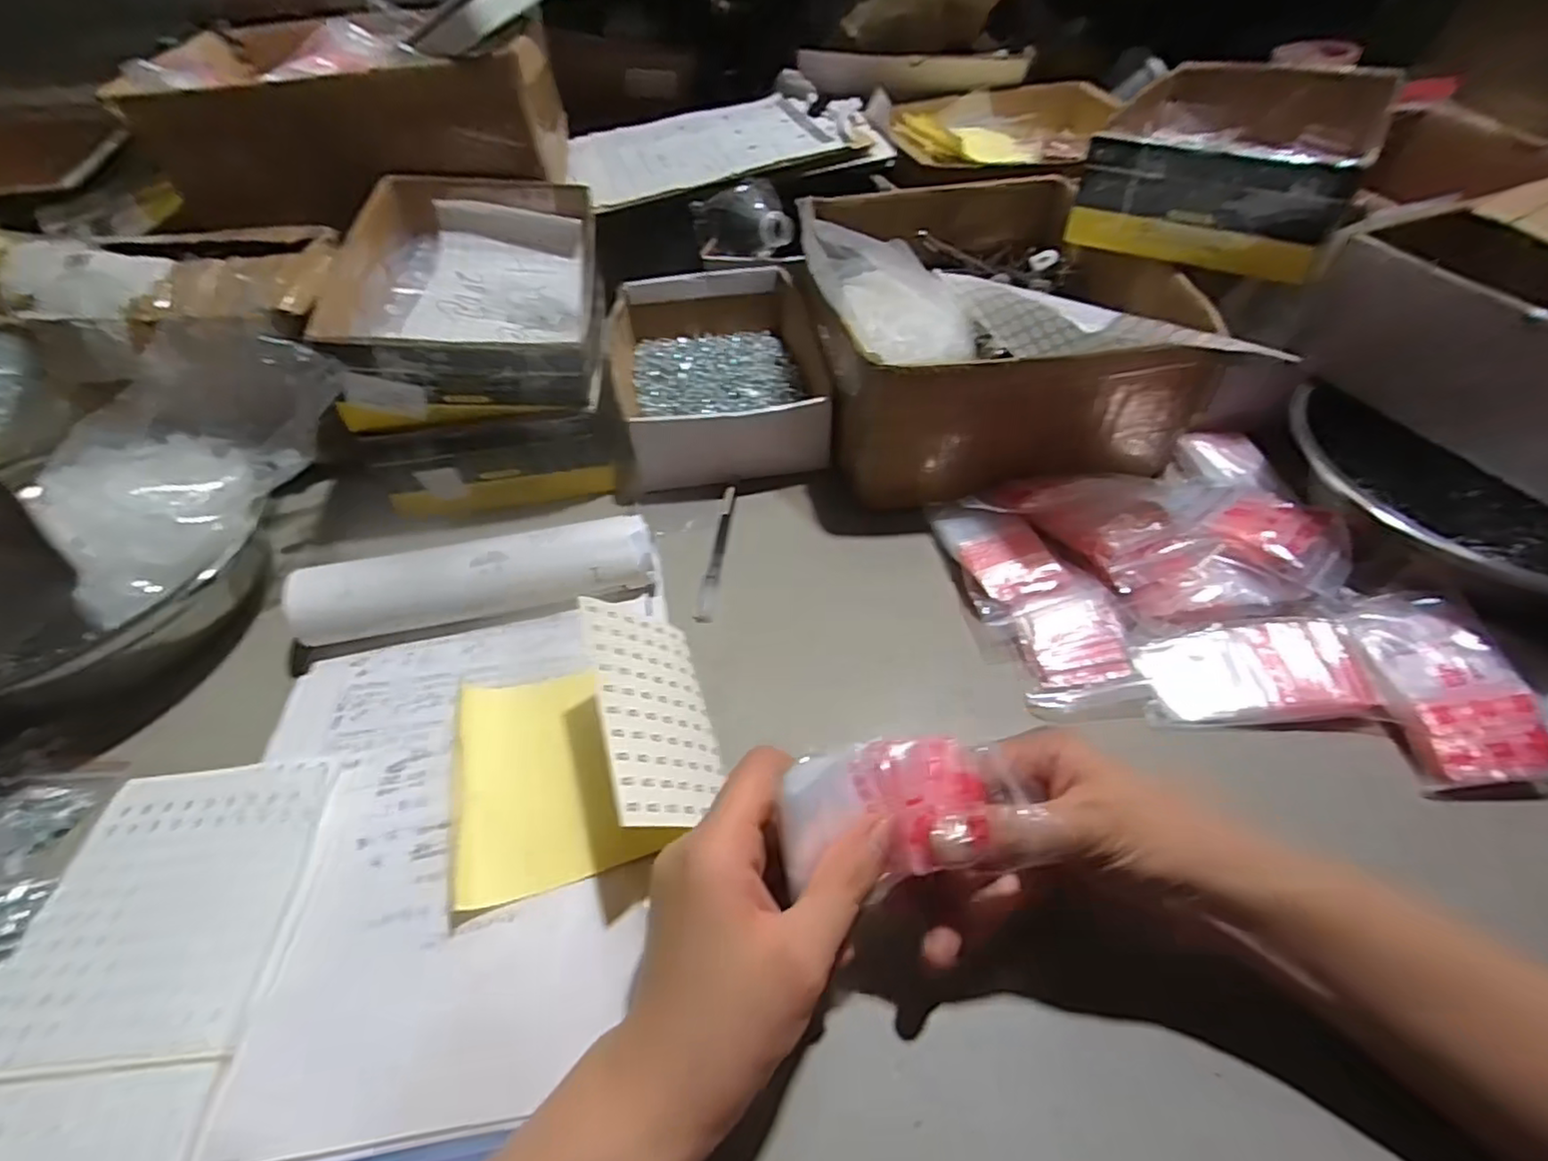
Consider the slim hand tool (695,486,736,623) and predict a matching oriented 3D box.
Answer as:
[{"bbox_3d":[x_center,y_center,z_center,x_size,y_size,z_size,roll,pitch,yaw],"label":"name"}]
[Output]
[{"bbox_3d":[-0.041,-0.021,0.479,0.012,0.011,0.120,3,48,6],"label":"slim hand tool"}]

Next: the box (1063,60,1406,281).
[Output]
[{"bbox_3d":[0.386,-0.358,0.577,0.188,0.093,0.284,26,54,24],"label":"box"}]

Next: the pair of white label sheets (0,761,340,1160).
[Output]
[{"bbox_3d":[-0.291,0.193,0.287,0.127,0.010,0.238,-3,48,0],"label":"pair of white label sheets"}]

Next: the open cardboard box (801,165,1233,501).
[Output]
[{"bbox_3d":[0.170,-0.224,0.572,0.264,0.119,0.346,-4,48,0],"label":"open cardboard box"}]

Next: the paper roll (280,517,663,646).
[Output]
[{"bbox_3d":[-0.186,0.005,0.427,0.215,0.049,0.046,-12,48,-8],"label":"paper roll"}]

